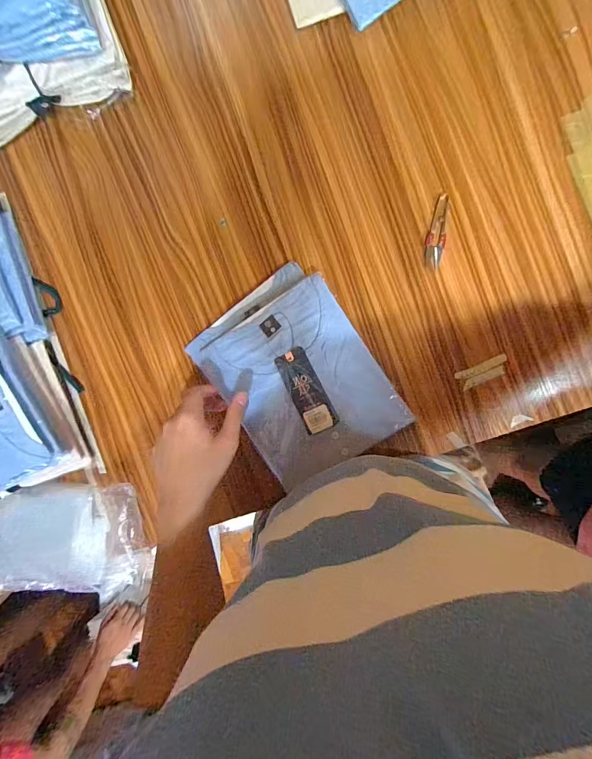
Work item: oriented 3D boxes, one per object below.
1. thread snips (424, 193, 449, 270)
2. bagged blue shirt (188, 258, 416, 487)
[{"bbox_3d":[0.206,-0.215,0.525,0.028,0.005,0.103,10,94,5],"label":"thread snips"},{"bbox_3d":[0.000,-0.005,0.525,0.211,0.050,0.282,-33,90,7],"label":"bagged blue shirt"}]

